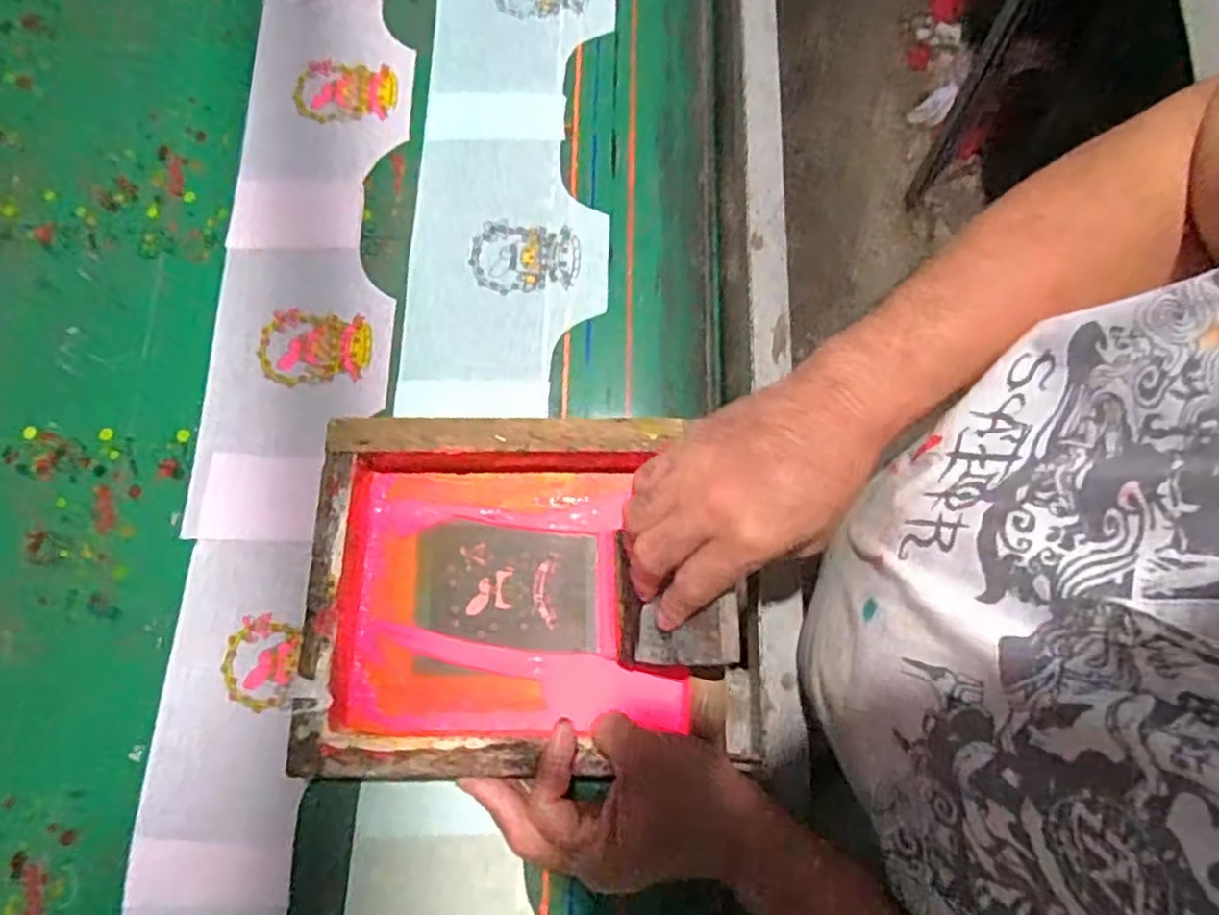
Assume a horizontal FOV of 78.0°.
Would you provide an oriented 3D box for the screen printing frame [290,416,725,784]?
[{"bbox_3d":[-0.059,0.087,0.496,0.258,0.048,0.221,0,75,0],"label":"screen printing frame"}]

